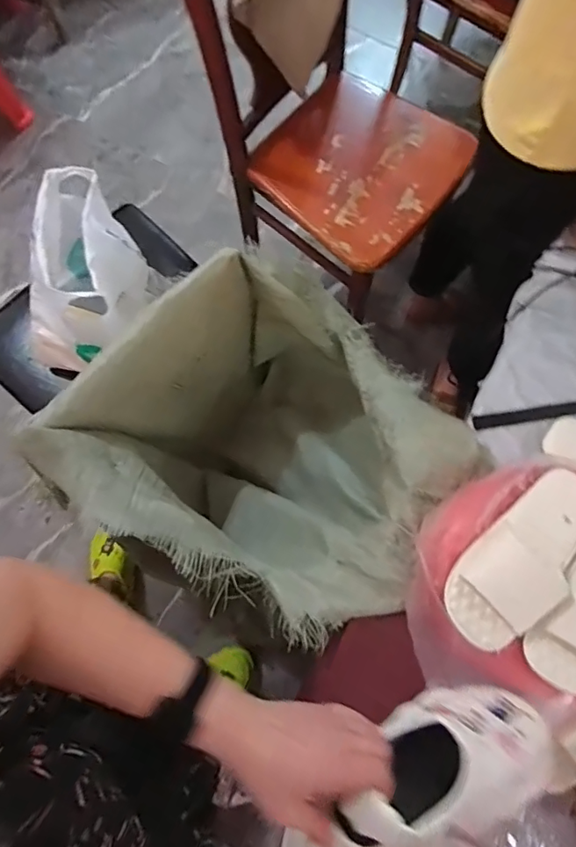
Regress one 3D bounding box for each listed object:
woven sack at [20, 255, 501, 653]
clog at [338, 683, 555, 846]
[{"bbox_3d":[-0.013,0.052,0.995,0.537,0.522,0.513,34,78,8],"label":"woven sack"},{"bbox_3d":[0.144,0.319,0.473,0.227,0.086,0.104,1,73,-36],"label":"clog"}]

